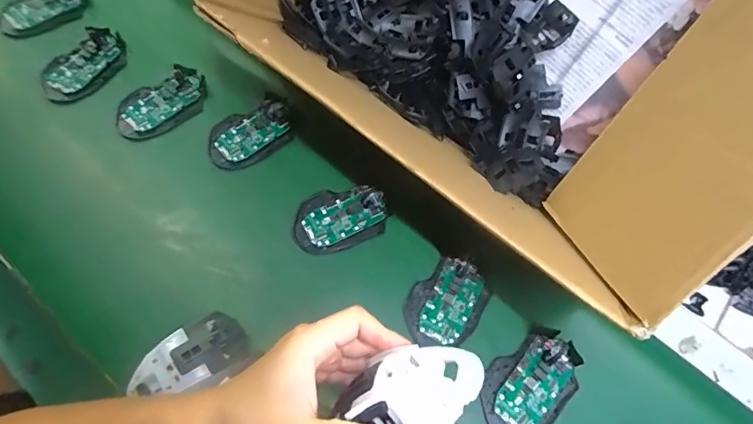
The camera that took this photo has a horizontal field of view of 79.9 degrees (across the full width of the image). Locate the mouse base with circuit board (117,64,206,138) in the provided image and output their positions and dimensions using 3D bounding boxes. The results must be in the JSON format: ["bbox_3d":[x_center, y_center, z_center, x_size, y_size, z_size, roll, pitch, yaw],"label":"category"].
[{"bbox_3d":[-0.266,-0.135,0.559,0.115,0.014,0.067,-39,74,-19],"label":"mouse base with circuit board"}]

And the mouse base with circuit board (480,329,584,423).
[{"bbox_3d":[0.154,0.169,0.440,0.111,0.024,0.073,-29,71,-16],"label":"mouse base with circuit board"}]

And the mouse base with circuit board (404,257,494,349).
[{"bbox_3d":[0.074,0.095,0.470,0.072,0.025,0.095,37,68,11],"label":"mouse base with circuit board"}]

